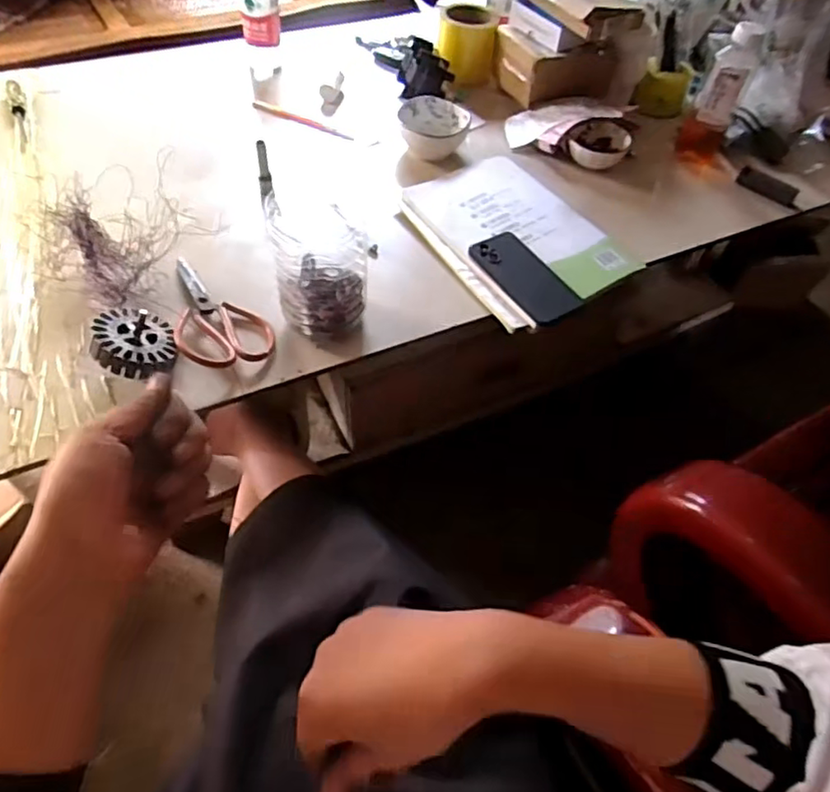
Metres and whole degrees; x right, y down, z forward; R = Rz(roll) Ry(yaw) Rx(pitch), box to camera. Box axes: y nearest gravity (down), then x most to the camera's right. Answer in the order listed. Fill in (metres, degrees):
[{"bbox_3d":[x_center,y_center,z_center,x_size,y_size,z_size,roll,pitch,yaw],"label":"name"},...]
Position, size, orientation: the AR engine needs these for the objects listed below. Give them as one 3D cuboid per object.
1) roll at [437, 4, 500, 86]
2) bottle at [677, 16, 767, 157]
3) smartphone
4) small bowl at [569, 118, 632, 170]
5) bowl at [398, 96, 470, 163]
[{"bbox_3d":[0.089,-0.626,1.090,0.102,0.108,0.110,0,55,-5],"label":"roll"},{"bbox_3d":[0.467,-0.460,0.934,0.068,0.186,0.055,28,57,14],"label":"bottle"},{"bbox_3d":[0.142,-0.155,0.793,0.070,0.013,0.152,-27,62,-22],"label":"smartphone"},{"bbox_3d":[0.290,-0.400,0.971,0.082,0.042,0.087,2,55,-3],"label":"small bowl"},{"bbox_3d":[0.030,-0.424,0.972,0.103,0.052,0.103,2,55,-3],"label":"bowl"}]

